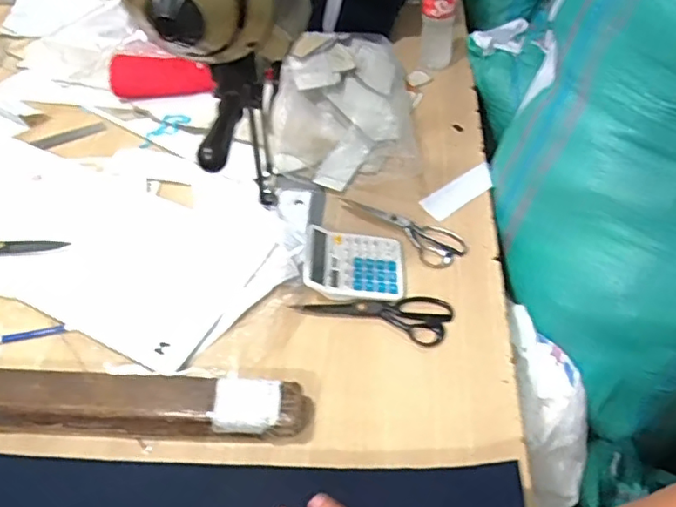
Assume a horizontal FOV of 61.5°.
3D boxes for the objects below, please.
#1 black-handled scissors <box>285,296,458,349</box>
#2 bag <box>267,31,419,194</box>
[{"bbox_3d":[0.051,0.073,0.802,0.212,0.015,0.075,13,46,13],"label":"black-handled scissors"},{"bbox_3d":[0.012,-0.294,1.099,0.270,0.103,0.403,1,44,1],"label":"bag"}]

